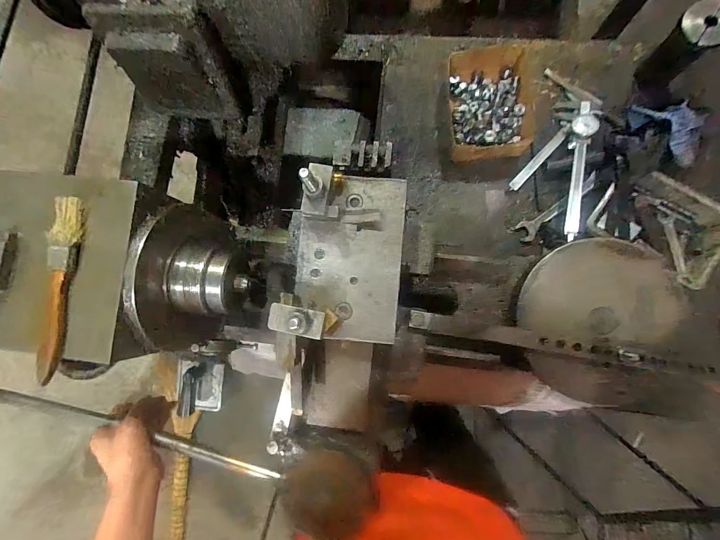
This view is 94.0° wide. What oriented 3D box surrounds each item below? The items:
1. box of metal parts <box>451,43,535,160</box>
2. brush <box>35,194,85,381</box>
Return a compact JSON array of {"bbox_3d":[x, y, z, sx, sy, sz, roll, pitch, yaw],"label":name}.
[{"bbox_3d":[0.210,-0.264,0.541,0.134,0.043,0.182,-1,85,5],"label":"box of metal parts"},{"bbox_3d":[-0.247,0.015,0.274,0.019,0.012,0.149,6,85,5],"label":"brush"}]

